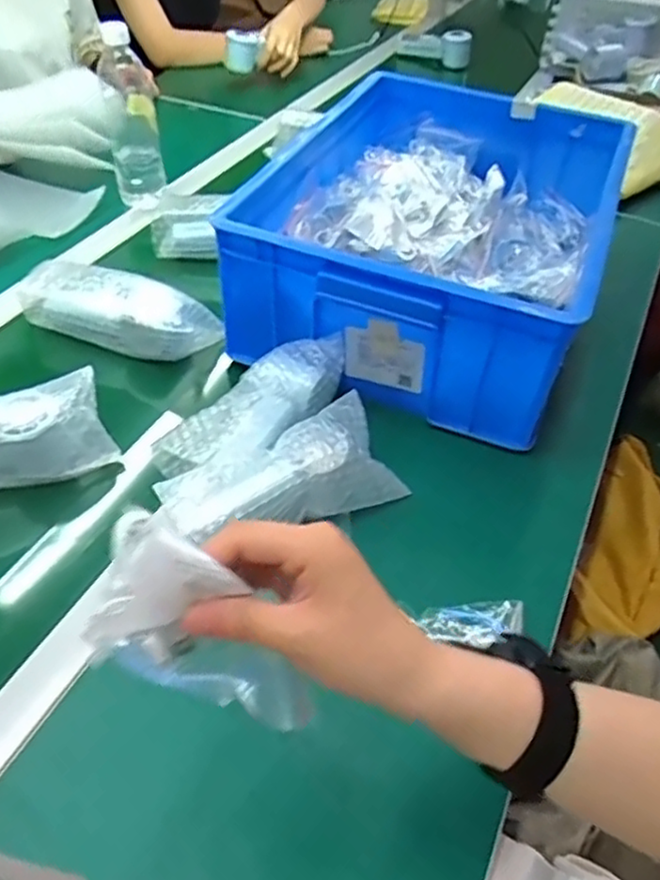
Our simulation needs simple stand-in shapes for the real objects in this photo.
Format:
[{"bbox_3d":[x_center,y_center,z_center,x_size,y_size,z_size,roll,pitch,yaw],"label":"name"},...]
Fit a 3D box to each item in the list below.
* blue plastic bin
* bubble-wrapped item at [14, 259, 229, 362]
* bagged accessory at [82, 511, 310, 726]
[{"bbox_3d":[0.125,-0.240,0.789,0.347,0.153,0.456,19,47,13],"label":"blue plastic bin"},{"bbox_3d":[-0.229,-0.144,0.737,0.199,0.064,0.087,17,46,11],"label":"bubble-wrapped item"},{"bbox_3d":[-0.055,0.081,0.277,0.036,0.109,0.051,-15,31,40],"label":"bagged accessory"}]

